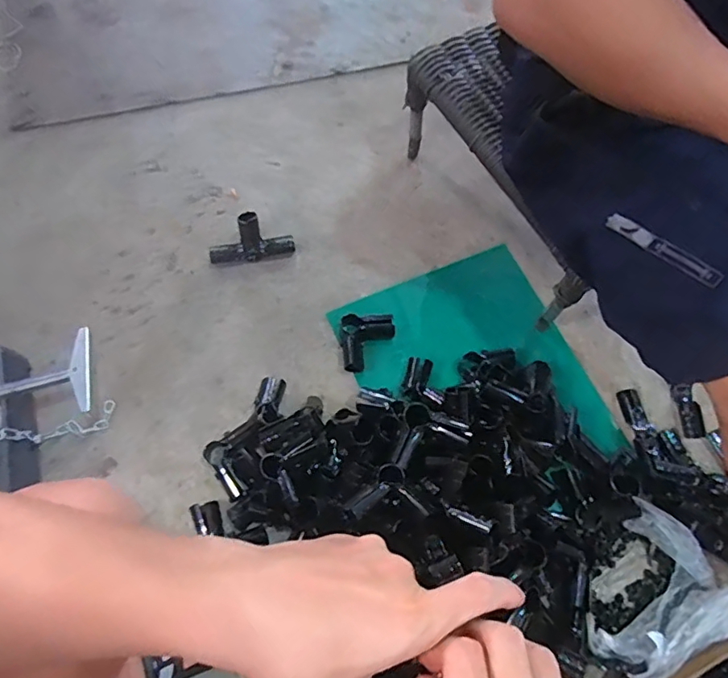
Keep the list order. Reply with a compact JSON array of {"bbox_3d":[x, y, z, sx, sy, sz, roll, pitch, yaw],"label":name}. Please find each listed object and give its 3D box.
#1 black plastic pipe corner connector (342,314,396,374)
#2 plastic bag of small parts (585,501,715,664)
[{"bbox_3d":[0.006,0.004,0.798,0.076,0.034,0.087,3,69,-1],"label":"black plastic pipe corner connector"},{"bbox_3d":[0.346,0.312,0.683,0.103,0.057,0.199,36,72,13],"label":"plastic bag of small parts"}]

